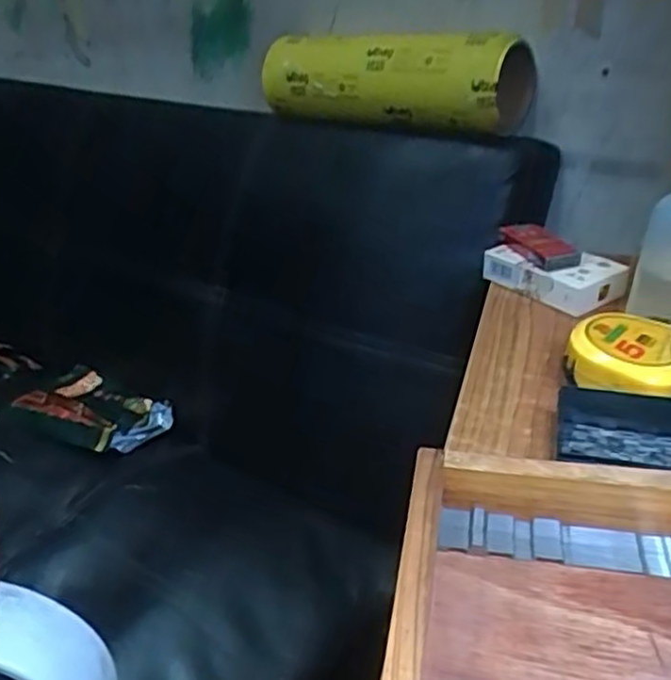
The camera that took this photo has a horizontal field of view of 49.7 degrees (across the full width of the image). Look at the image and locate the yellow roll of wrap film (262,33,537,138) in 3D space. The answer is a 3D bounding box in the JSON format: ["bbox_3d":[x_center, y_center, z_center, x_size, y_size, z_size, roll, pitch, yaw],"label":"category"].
[{"bbox_3d":[0.055,-0.285,0.803,0.076,0.107,0.364,-25,36,-34],"label":"yellow roll of wrap film"}]

